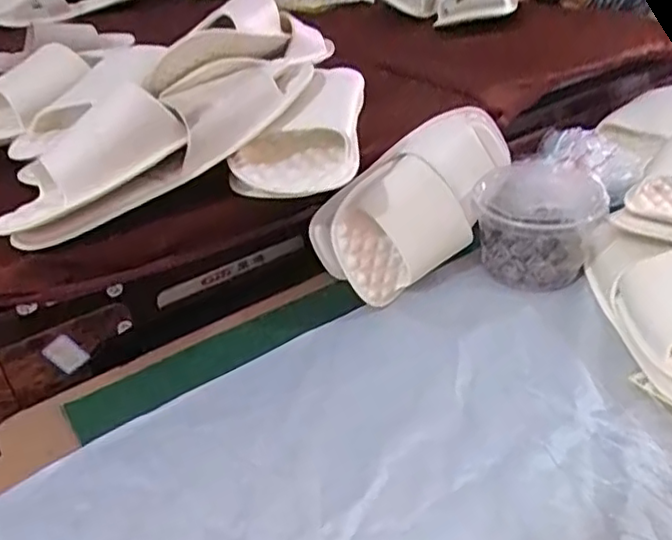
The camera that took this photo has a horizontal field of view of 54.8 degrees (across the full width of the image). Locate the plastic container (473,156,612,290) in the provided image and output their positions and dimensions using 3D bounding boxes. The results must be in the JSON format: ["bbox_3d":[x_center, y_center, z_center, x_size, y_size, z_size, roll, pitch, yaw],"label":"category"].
[{"bbox_3d":[0.178,-0.040,0.579,0.103,0.092,0.086,8,36,17],"label":"plastic container"}]

